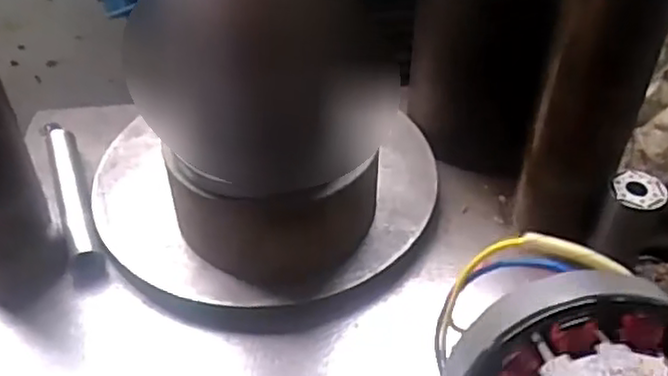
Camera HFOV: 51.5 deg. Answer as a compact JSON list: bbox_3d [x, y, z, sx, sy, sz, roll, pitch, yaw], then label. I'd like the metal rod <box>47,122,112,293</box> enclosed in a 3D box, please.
[{"bbox_3d":[-0.207,0.005,0.547,0.025,0.029,0.179,-17,46,-17],"label":"metal rod"}]

